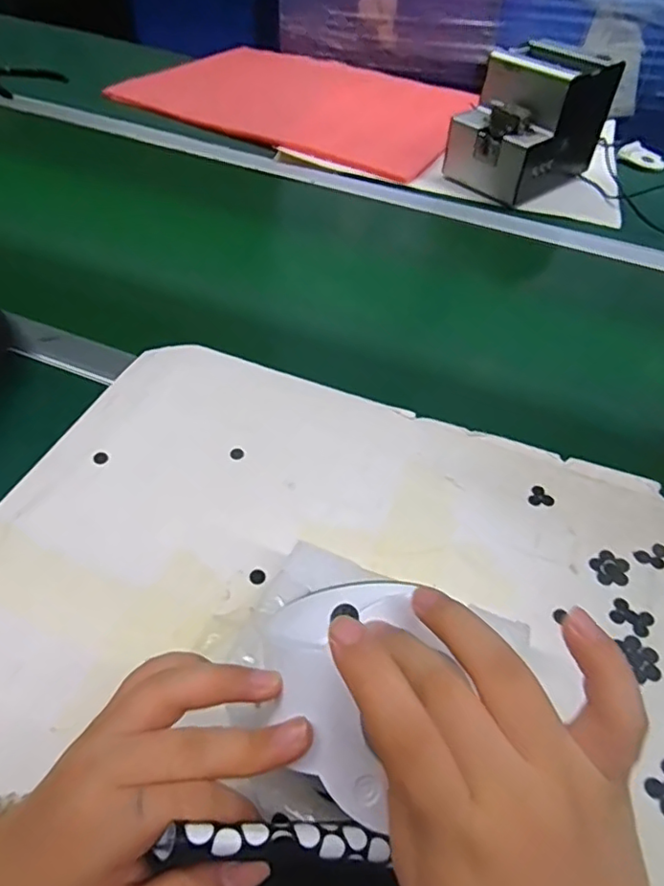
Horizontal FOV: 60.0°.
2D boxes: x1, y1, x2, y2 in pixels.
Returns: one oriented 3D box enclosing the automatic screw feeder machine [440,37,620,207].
[{"bbox_3d":[0.267,-0.432,0.771,0.195,0.142,0.134,-35,59,-30],"label":"automatic screw feeder machine"}]

